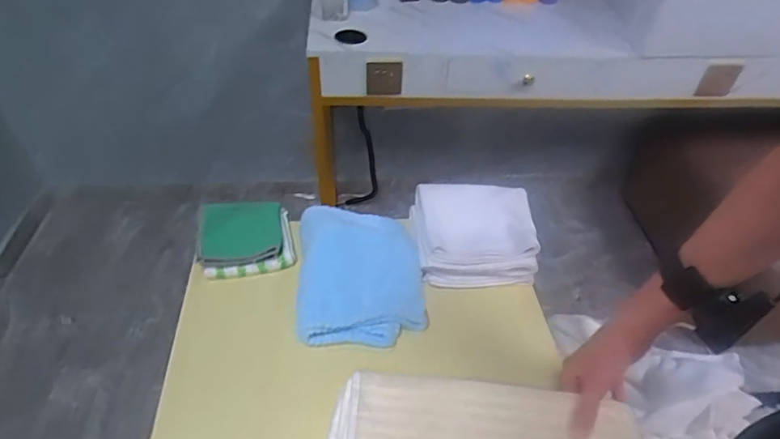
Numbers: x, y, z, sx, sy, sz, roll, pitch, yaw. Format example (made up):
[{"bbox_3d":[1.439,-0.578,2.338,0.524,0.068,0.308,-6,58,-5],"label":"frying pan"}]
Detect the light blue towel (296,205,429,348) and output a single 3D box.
[{"bbox_3d":[-0.042,0.069,0.722,0.169,0.038,0.223,-2,45,-5],"label":"light blue towel"}]

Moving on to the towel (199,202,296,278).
[{"bbox_3d":[-0.218,0.026,0.761,0.135,0.056,0.113,-10,46,-12],"label":"towel"}]

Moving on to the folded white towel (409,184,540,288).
[{"bbox_3d":[0.126,0.021,0.762,0.171,0.070,0.145,-1,45,-3],"label":"folded white towel"}]

